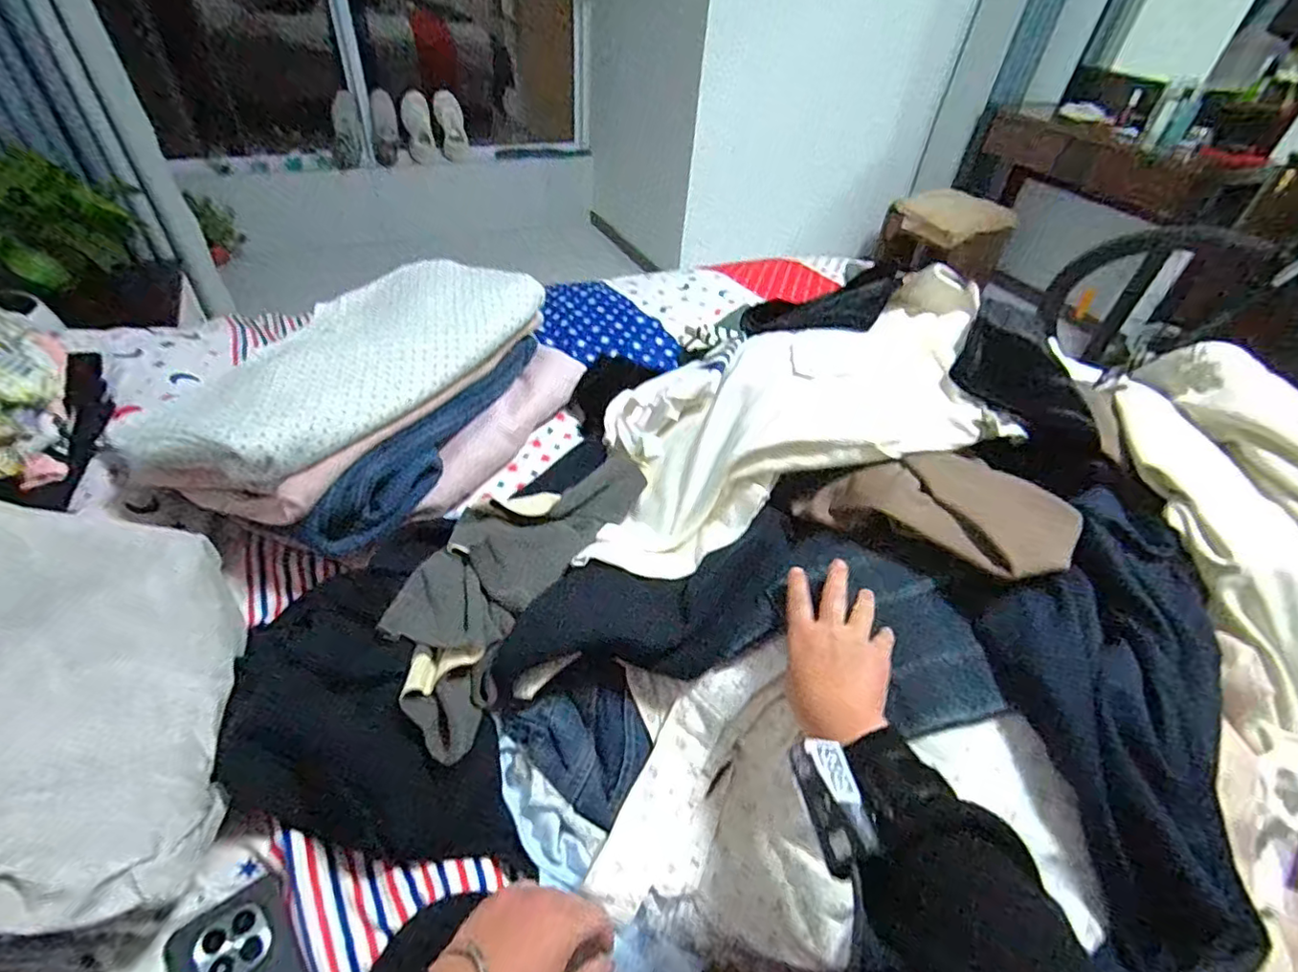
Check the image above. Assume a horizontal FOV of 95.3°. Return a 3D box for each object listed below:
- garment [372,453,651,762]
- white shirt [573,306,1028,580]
[{"bbox_3d":[-0.145,0.068,0.658,0.162,0.071,0.438,19,45,14],"label":"garment"},{"bbox_3d":[0.142,-0.088,0.733,0.443,0.229,0.370,-2,44,-8],"label":"white shirt"}]

